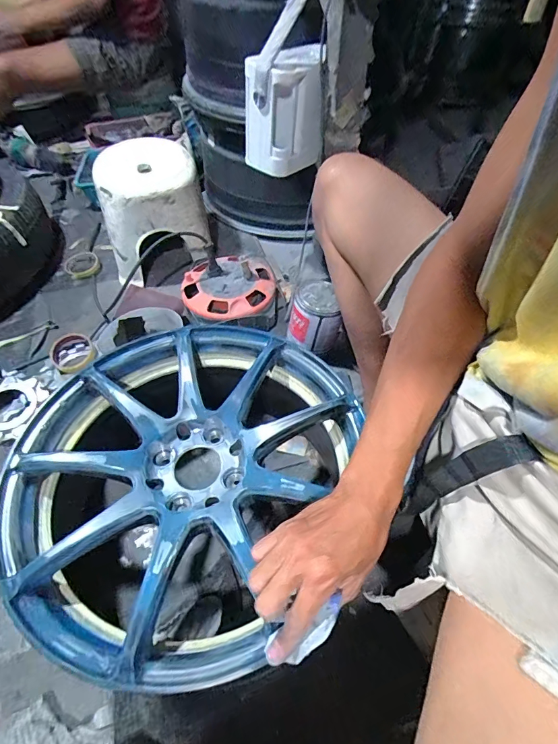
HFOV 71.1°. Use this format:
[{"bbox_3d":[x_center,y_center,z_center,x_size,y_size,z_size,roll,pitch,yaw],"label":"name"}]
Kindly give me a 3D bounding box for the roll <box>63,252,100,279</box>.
[{"bbox_3d":[-0.515,-0.282,1.023,0.086,0.026,0.090,0,51,-1],"label":"roll"}]

